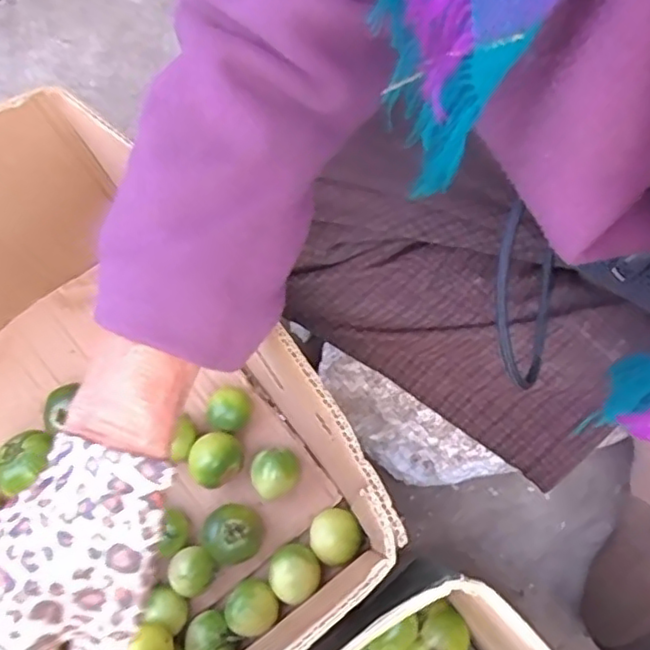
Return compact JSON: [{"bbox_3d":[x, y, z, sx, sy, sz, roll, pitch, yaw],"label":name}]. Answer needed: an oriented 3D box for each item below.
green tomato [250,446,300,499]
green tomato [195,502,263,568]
[{"bbox_3d":[-0.038,0.114,0.490,0.036,0.032,0.034,0,73,1],"label":"green tomato"},{"bbox_3d":[-0.068,0.157,0.473,0.043,0.037,0.041,0,73,1],"label":"green tomato"}]

